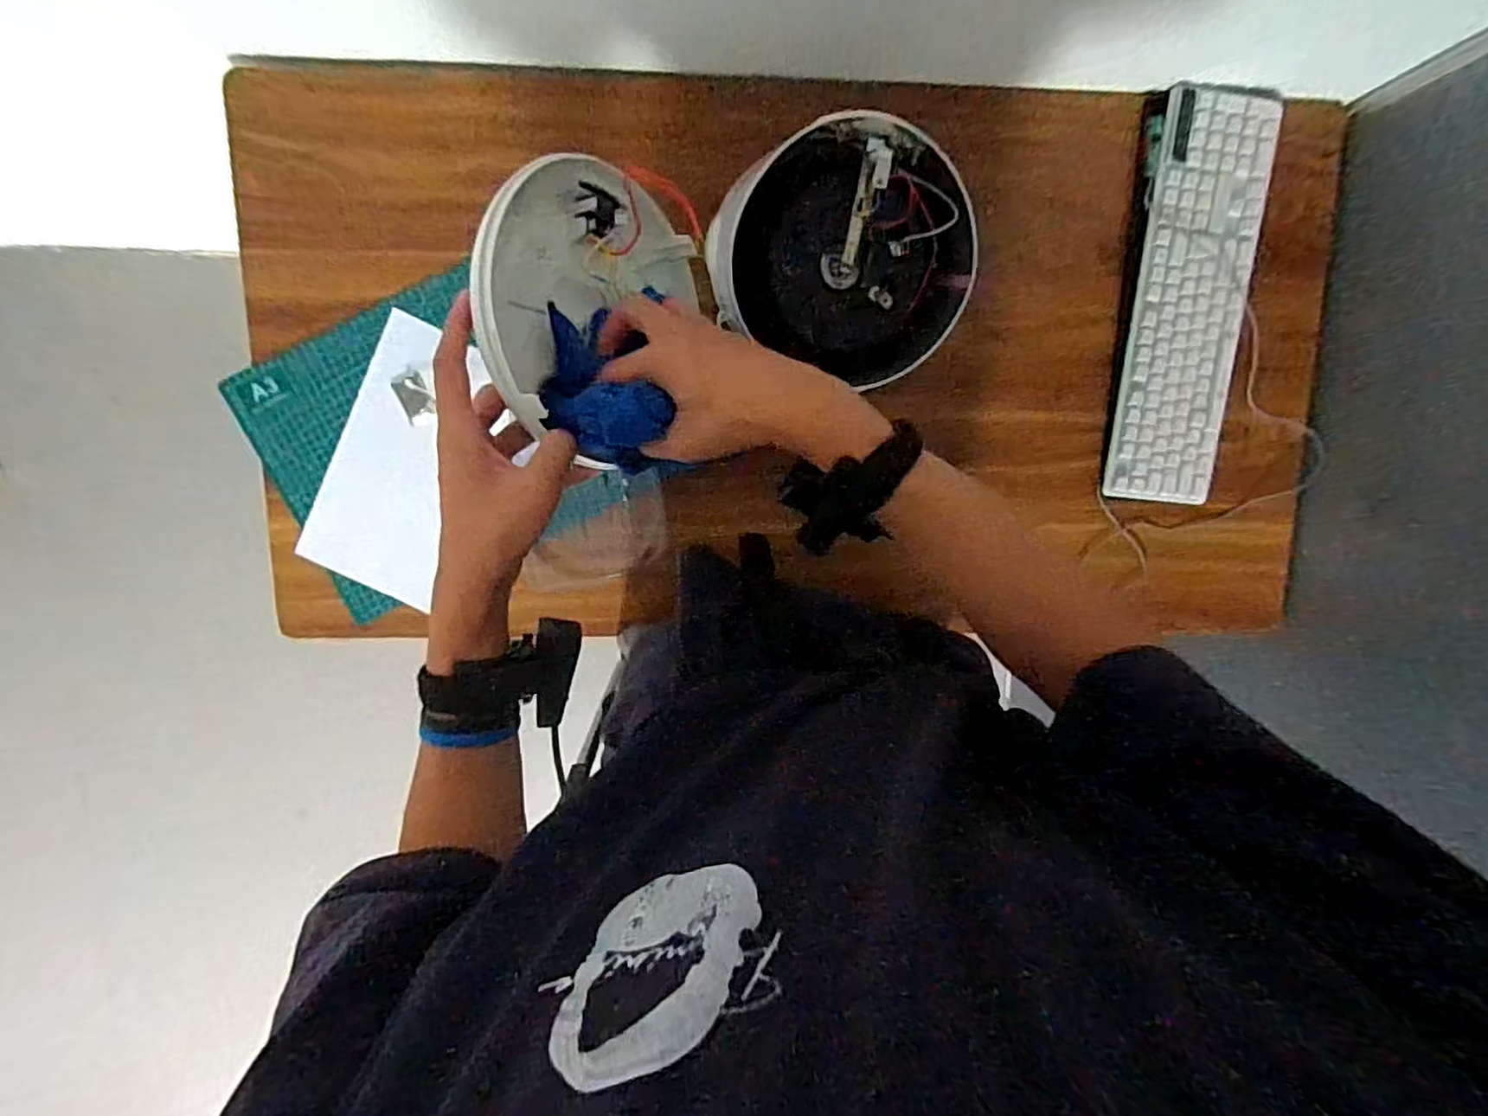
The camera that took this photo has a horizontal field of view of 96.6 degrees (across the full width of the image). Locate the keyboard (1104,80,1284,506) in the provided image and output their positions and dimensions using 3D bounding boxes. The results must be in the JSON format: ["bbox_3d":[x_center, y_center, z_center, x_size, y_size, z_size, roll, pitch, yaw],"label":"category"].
[{"bbox_3d":[0.491,-0.280,0.722,0.127,0.029,0.432,6,99,-4],"label":"keyboard"}]

